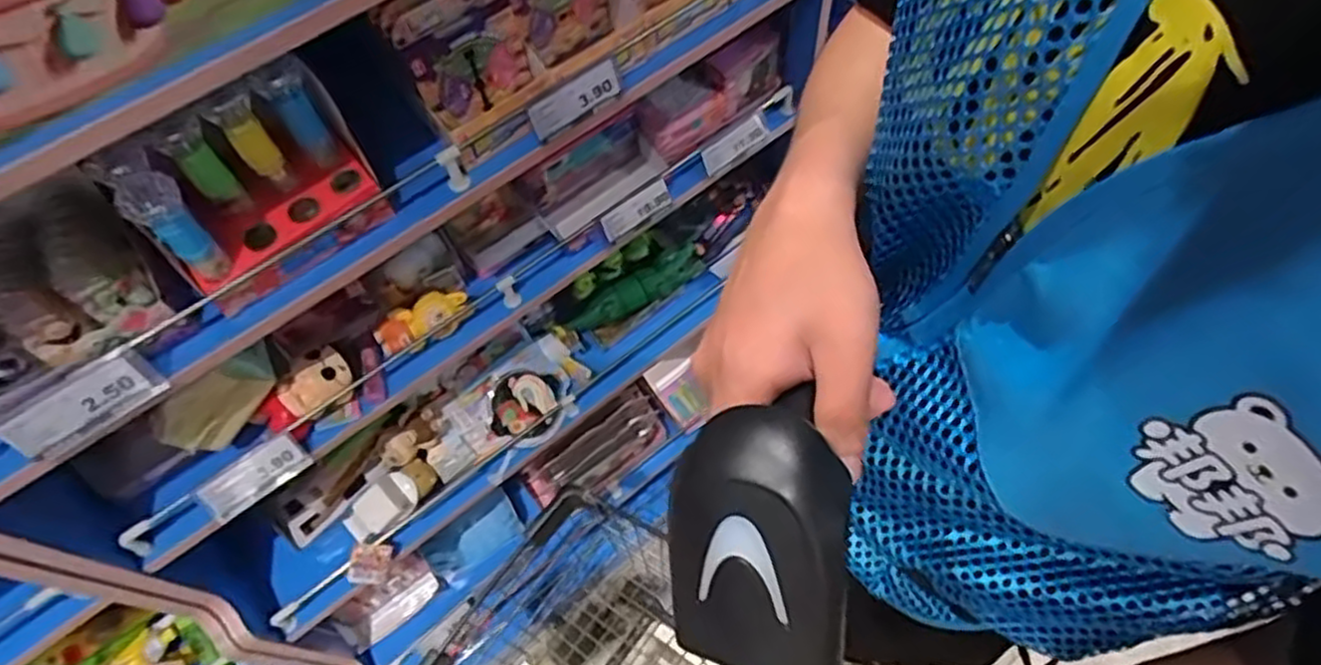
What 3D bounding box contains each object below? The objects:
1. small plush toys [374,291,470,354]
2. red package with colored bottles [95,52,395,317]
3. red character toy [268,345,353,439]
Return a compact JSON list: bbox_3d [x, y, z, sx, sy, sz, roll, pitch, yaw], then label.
[{"bbox_3d":[-0.249,-0.013,0.766,0.096,0.031,0.043,-25,62,-10],"label":"small plush toys"},{"bbox_3d":[-0.309,-0.118,0.556,0.153,0.135,0.081,-39,65,-16],"label":"red package with colored bottles"},{"bbox_3d":[-0.348,0.059,0.726,0.045,0.037,0.089,34,69,20],"label":"red character toy"}]

